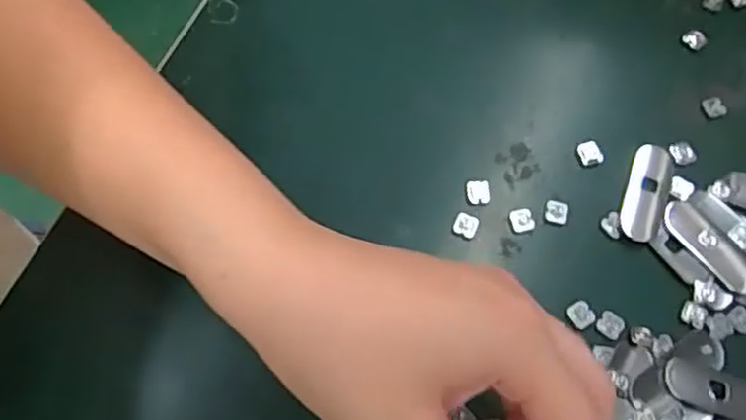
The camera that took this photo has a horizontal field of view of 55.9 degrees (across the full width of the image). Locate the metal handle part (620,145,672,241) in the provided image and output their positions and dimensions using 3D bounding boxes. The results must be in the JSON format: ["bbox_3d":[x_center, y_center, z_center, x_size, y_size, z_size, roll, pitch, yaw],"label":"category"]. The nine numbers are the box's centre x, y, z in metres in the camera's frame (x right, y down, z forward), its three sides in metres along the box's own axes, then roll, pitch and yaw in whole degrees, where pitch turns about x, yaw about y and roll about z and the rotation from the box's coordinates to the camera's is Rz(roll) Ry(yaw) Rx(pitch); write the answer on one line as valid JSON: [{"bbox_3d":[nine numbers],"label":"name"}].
[{"bbox_3d":[0.128,-0.009,0.328,0.019,0.004,0.050,20,68,7],"label":"metal handle part"}]

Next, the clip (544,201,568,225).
[{"bbox_3d":[0.084,0.001,0.323,0.010,0.004,0.011,13,67,5],"label":"clip"}]

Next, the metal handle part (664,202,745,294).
[{"bbox_3d":[0.151,0.016,0.316,0.014,0.004,0.048,-34,72,-14],"label":"metal handle part"}]

